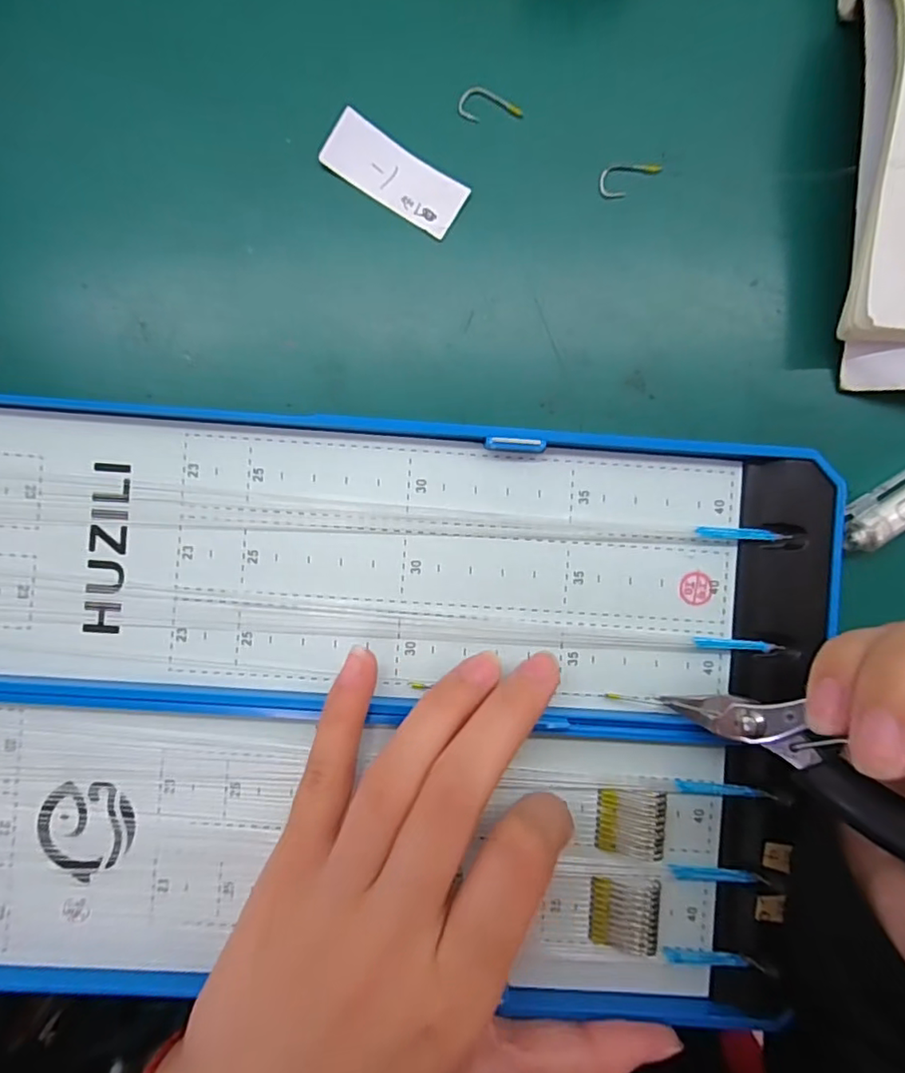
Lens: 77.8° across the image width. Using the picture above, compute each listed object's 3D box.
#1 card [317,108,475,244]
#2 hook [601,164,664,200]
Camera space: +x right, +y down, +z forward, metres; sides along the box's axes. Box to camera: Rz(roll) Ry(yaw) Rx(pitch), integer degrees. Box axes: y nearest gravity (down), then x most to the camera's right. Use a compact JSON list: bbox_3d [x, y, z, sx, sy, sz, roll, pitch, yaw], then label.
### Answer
[{"bbox_3d":[-0.018,-0.114,0.177,0.045,0.004,0.019,32,91,-2],"label":"card"},{"bbox_3d":[0.058,-0.115,0.180,0.020,0.004,0.009,-5,91,-1],"label":"hook"}]

